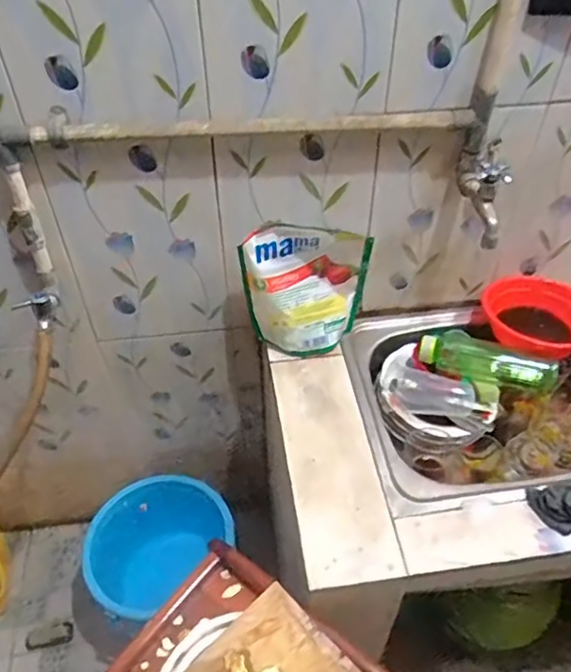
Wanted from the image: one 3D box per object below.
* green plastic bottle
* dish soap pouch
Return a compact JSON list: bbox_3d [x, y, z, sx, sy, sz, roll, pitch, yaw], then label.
[{"bbox_3d":[0.340,0.040,0.991,0.216,0.064,0.075,15,48,14],"label":"green plastic bottle"},{"bbox_3d":[0.033,-0.073,0.961,0.195,0.234,0.070,-3,46,-3],"label":"dish soap pouch"}]

